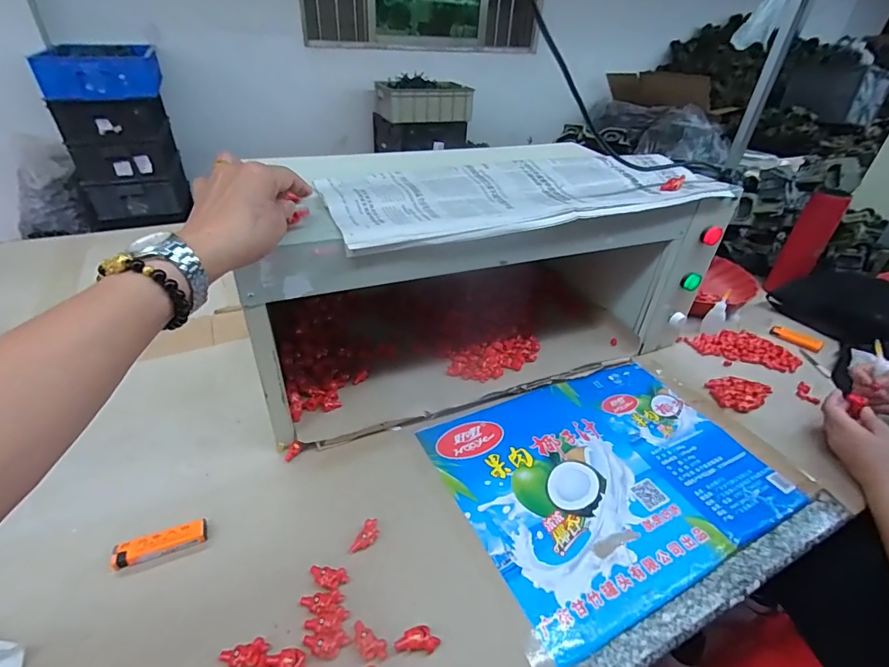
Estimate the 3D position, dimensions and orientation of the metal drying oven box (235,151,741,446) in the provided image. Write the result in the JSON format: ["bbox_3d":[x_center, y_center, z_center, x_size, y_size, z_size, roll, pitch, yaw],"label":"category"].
[{"bbox_3d":[0.055,-0.102,0.664,0.627,0.279,0.275,-11,40,-20],"label":"metal drying oven box"}]

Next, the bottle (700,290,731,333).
[{"bbox_3d":[0.499,-0.037,0.802,0.031,0.083,0.029,-3,38,-11],"label":"bottle"}]

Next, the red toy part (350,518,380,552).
[{"bbox_3d":[-0.081,0.212,0.461,0.018,0.011,0.038,18,39,16],"label":"red toy part"}]

